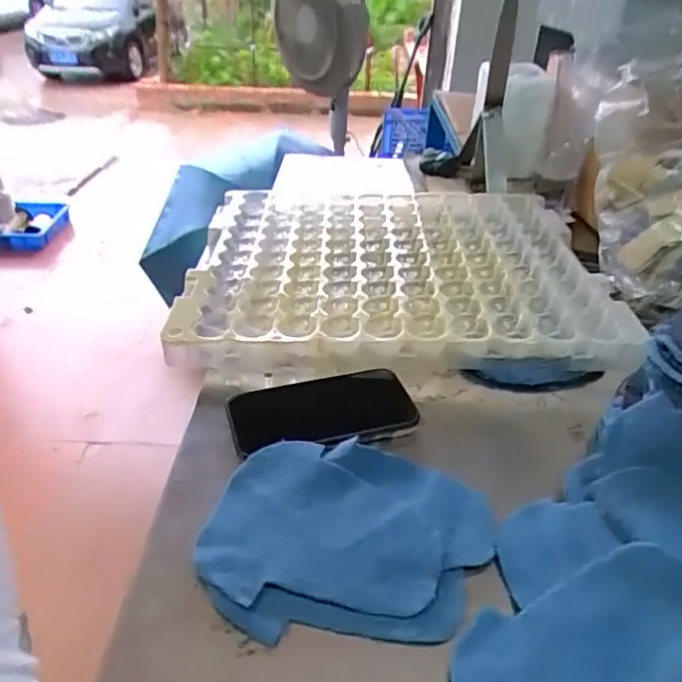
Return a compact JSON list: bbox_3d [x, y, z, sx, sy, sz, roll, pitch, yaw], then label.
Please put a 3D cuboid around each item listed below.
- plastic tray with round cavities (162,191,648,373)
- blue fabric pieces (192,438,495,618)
[{"bbox_3d":[0.060,-0.093,0.652,0.437,0.034,0.361,1,35,-2],"label":"plastic tray with round cavities"},{"bbox_3d":[0.007,0.117,0.375,0.183,0.013,0.118,3,35,1],"label":"blue fabric pieces"}]

